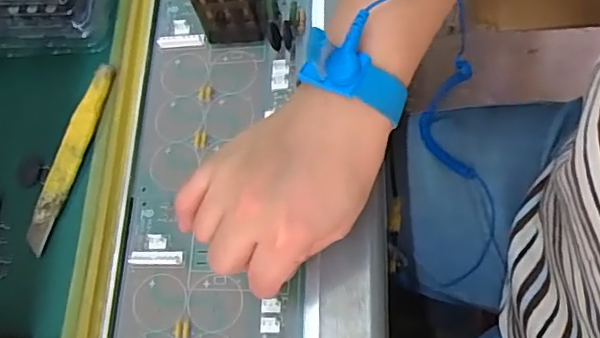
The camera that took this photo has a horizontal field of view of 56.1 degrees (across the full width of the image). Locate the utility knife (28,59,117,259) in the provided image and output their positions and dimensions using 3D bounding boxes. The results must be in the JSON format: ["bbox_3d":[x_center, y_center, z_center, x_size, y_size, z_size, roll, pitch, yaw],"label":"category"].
[{"bbox_3d":[-0.158,-0.010,0.393,0.018,0.014,0.135,14,72,15],"label":"utility knife"}]

